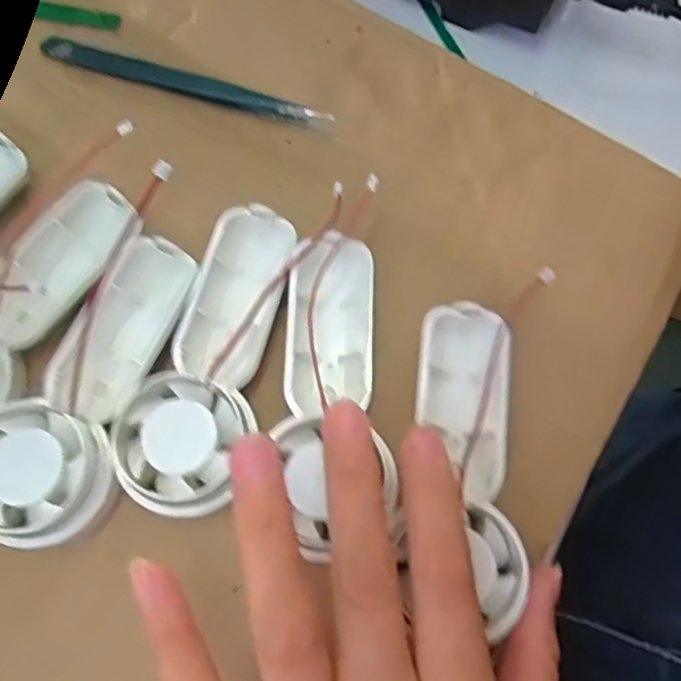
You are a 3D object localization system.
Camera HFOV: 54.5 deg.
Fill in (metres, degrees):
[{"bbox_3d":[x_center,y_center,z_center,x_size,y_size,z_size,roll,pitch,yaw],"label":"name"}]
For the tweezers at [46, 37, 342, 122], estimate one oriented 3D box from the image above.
[{"bbox_3d":[-0.065,-0.108,0.275,0.126,0.010,0.012,19,73,4],"label":"tweezers"}]

